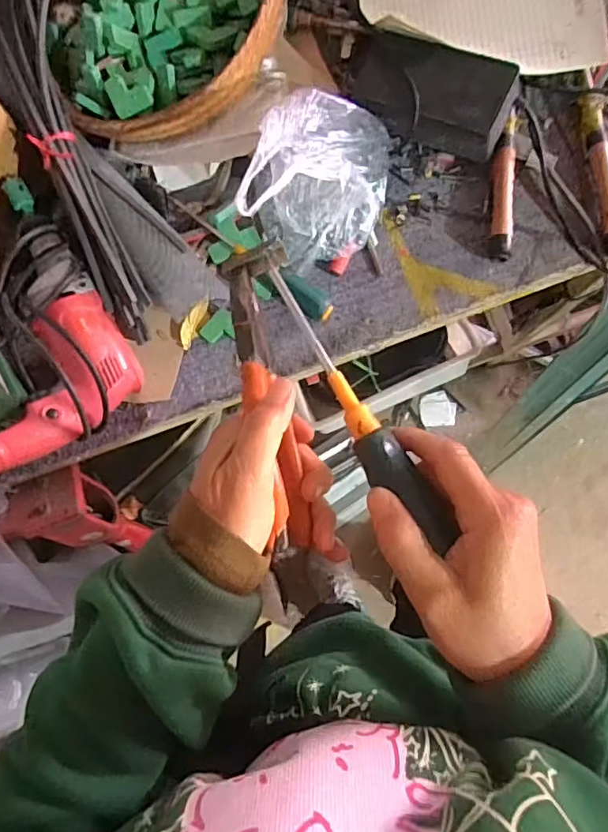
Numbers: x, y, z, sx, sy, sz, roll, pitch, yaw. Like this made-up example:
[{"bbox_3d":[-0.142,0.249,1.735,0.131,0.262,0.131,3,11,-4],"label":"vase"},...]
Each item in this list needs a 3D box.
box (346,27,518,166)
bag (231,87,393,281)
[{"bbox_3d":[0.134,-0.351,0.609,0.183,0.065,0.095,22,85,7],"label":"box"},{"bbox_3d":[0.022,-0.257,0.576,0.118,0.135,0.181,20,85,7],"label":"bag"}]

